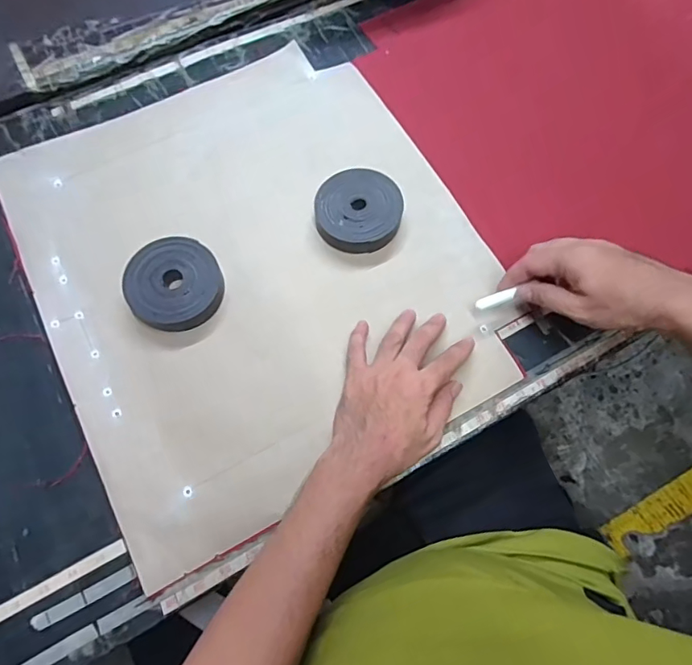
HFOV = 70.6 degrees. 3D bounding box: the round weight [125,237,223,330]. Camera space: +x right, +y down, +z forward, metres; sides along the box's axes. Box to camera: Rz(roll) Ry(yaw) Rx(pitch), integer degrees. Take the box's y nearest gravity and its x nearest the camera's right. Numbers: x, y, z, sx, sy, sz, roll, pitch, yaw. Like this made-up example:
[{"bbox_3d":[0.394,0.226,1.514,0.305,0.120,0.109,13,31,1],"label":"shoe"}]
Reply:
[{"bbox_3d":[-0.180,-0.050,0.517,0.095,0.032,0.097,1,71,-2],"label":"round weight"}]

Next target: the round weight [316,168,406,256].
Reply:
[{"bbox_3d":[0.014,-0.134,0.553,0.095,0.031,0.097,1,71,-2],"label":"round weight"}]

